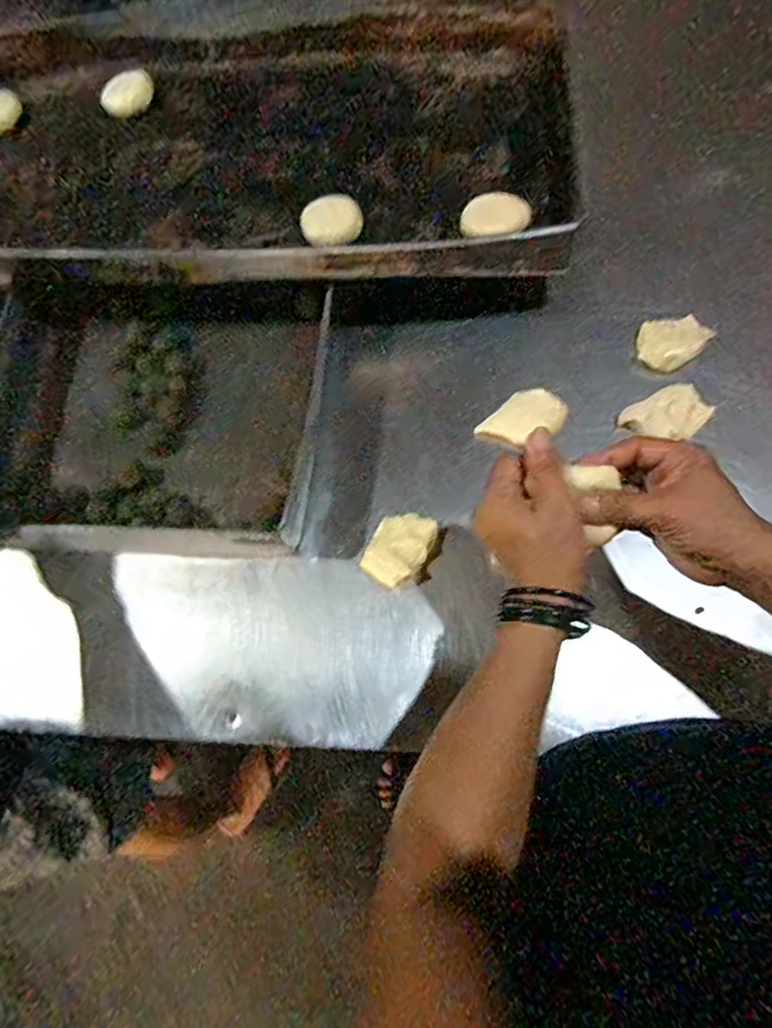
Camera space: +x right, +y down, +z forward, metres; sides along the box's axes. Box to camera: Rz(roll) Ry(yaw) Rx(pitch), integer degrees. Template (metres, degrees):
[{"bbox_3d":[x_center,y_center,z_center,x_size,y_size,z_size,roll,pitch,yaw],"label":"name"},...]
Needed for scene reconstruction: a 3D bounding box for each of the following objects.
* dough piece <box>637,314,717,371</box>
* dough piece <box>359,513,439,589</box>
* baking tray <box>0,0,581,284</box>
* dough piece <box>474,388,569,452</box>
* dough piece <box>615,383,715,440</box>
[{"bbox_3d":[0.305,-0.188,0.601,0.063,0.019,0.070,37,80,17],"label":"dough piece"},{"bbox_3d":[0.013,0.035,0.556,0.055,0.027,0.075,22,76,14],"label":"dough piece"},{"bbox_3d":[-0.219,-0.450,0.686,0.836,0.059,0.390,3,75,8],"label":"baking tray"},{"bbox_3d":[0.144,-0.095,0.591,0.082,0.030,0.056,-39,71,-6],"label":"dough piece"},{"bbox_3d":[0.284,-0.099,0.571,0.076,0.025,0.052,-24,70,-1],"label":"dough piece"}]

